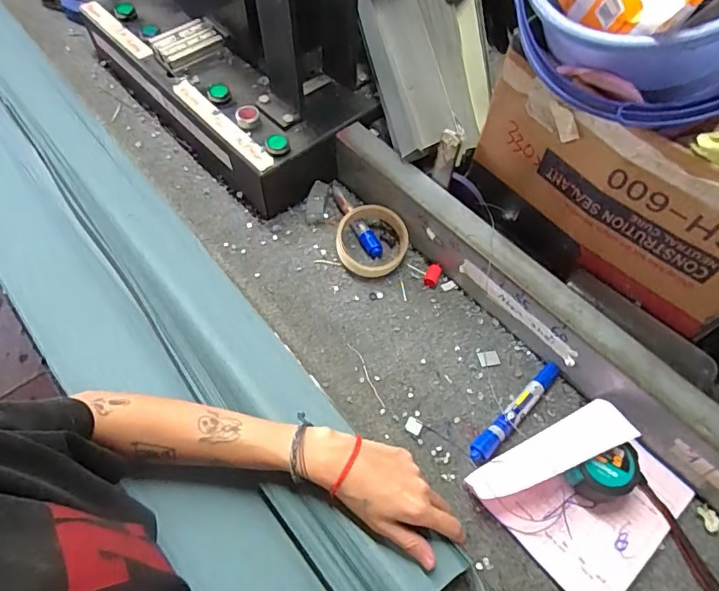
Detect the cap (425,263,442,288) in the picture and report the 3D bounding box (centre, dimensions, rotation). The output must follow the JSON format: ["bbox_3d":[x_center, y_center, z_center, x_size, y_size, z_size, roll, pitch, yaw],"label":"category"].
[{"bbox_3d":[0.088,-0.024,0.586,0.016,0.013,0.026,18,60,9],"label":"cap"}]

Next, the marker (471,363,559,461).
[{"bbox_3d":[0.163,0.119,0.502,0.140,0.018,0.021,-37,66,-21],"label":"marker"}]

